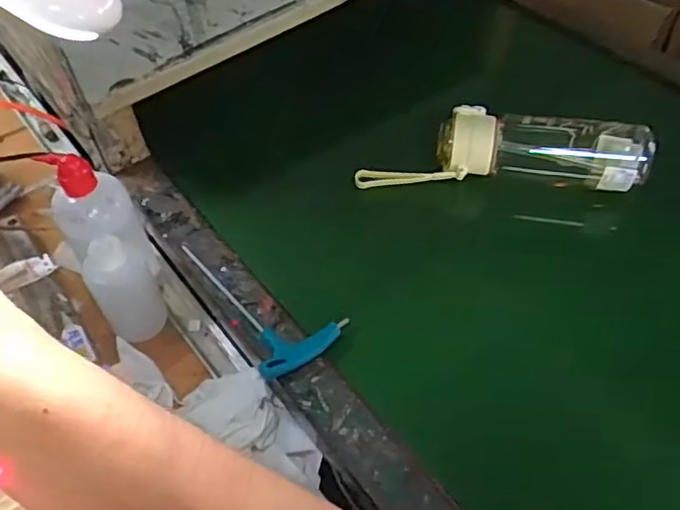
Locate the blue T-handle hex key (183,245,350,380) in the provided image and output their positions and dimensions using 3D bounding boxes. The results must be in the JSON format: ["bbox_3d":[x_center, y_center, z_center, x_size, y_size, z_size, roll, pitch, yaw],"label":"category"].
[{"bbox_3d":[-0.077,0.034,0.607,0.091,0.018,0.192,-27,55,-19],"label":"blue T-handle hex key"}]

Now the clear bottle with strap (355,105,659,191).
[{"bbox_3d":[0.180,-0.118,0.688,0.313,0.067,0.088,5,51,6],"label":"clear bottle with strap"}]

